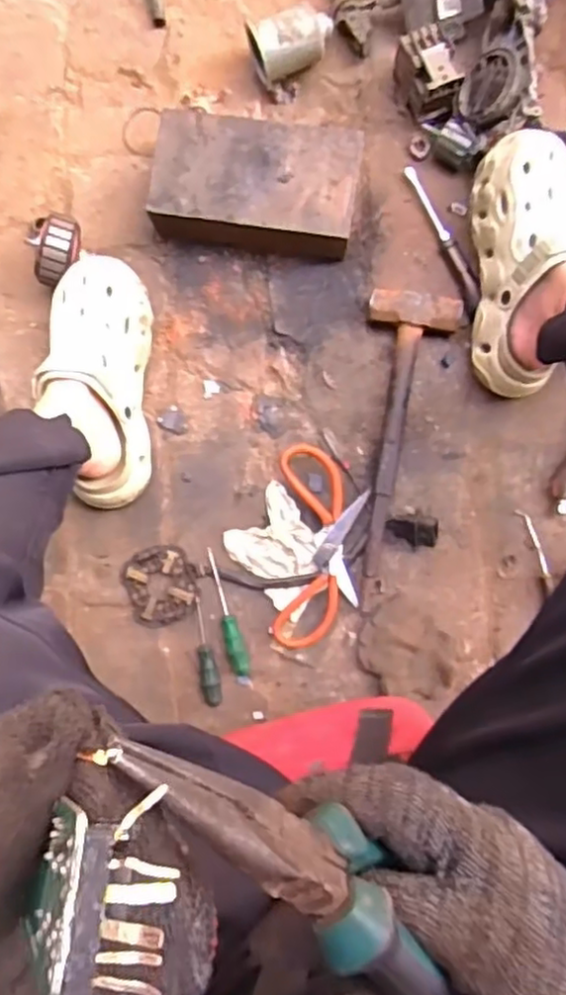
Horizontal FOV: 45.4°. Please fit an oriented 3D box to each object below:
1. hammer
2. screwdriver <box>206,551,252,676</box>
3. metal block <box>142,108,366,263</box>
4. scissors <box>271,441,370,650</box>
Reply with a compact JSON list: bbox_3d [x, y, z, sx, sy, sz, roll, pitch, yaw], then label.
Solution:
[{"bbox_3d":[0.126,-0.067,0.745,0.098,0.041,0.315,8,90,2],"label":"hammer"},{"bbox_3d":[-0.065,0.131,0.763,0.023,0.016,0.148,-16,89,2],"label":"screwdriver"},{"bbox_3d":[-0.030,-0.342,0.743,0.219,0.062,0.122,9,90,2],"label":"metal block"},{"bbox_3d":[0.042,0.057,0.759,0.094,0.035,0.225,3,89,2],"label":"scissors"}]

